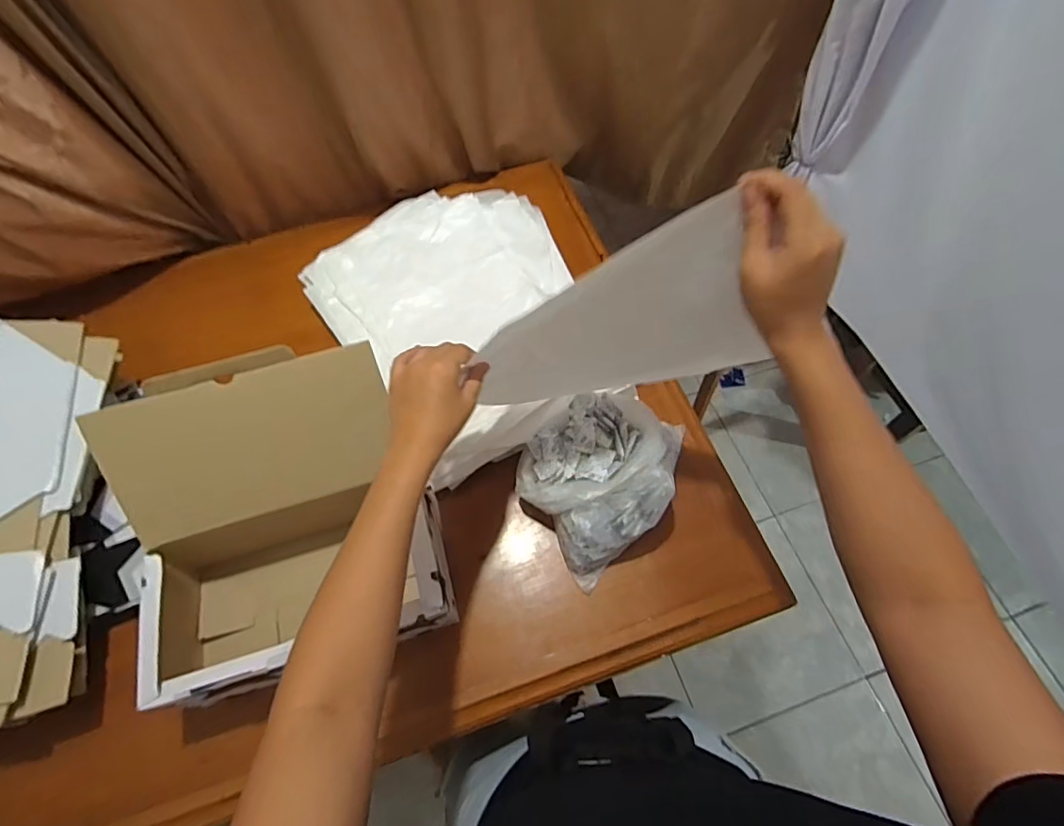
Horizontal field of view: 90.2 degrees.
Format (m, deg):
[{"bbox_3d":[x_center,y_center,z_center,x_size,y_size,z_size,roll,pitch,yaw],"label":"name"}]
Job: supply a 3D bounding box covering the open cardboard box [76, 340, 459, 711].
[{"bbox_3d":[-0.255,0.113,0.537,0.284,0.215,0.263,-16,63,-6],"label":"open cardboard box"}]

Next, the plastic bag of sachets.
[{"bbox_3d":[0.079,0.071,0.620,0.187,0.096,0.169,-37,67,-16],"label":"plastic bag of sachets"}]

